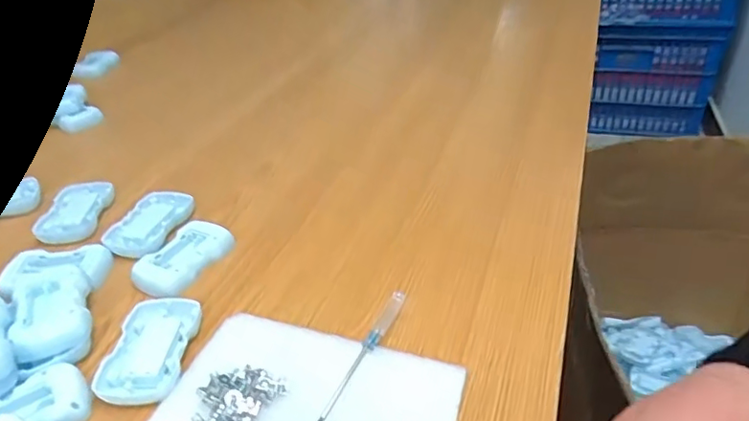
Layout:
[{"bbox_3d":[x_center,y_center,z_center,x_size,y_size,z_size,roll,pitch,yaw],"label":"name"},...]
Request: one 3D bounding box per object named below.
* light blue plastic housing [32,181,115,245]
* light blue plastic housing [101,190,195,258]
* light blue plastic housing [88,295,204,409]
[{"bbox_3d":[-0.305,0.001,0.569,0.059,0.014,0.091,-5,35,0],"label":"light blue plastic housing"},{"bbox_3d":[-0.218,0.012,0.541,0.055,0.014,0.089,5,36,13],"label":"light blue plastic housing"},{"bbox_3d":[-0.163,0.100,0.406,0.055,0.011,0.088,-2,35,4],"label":"light blue plastic housing"}]

